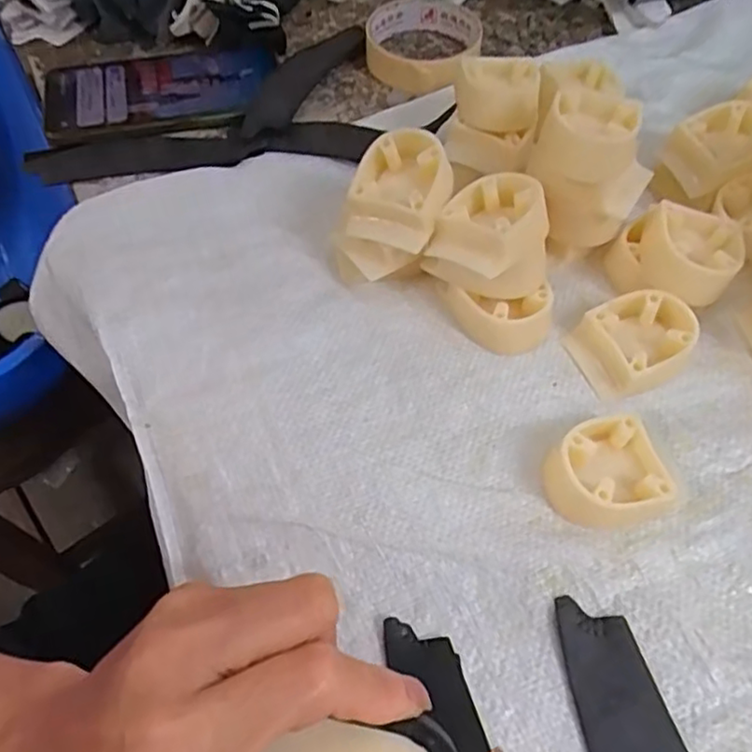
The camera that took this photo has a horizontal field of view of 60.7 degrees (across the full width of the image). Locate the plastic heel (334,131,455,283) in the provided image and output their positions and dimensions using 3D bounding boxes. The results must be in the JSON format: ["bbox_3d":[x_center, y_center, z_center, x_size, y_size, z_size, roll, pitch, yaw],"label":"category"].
[{"bbox_3d":[0.007,-0.089,0.355,0.061,0.065,0.060,11,59,7],"label":"plastic heel"}]

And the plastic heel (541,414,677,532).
[{"bbox_3d":[0.106,0.045,0.299,0.051,0.021,0.046,-12,59,-7],"label":"plastic heel"}]

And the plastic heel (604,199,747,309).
[{"bbox_3d":[0.165,-0.067,0.356,0.061,0.038,0.048,19,60,12],"label":"plastic heel"}]

